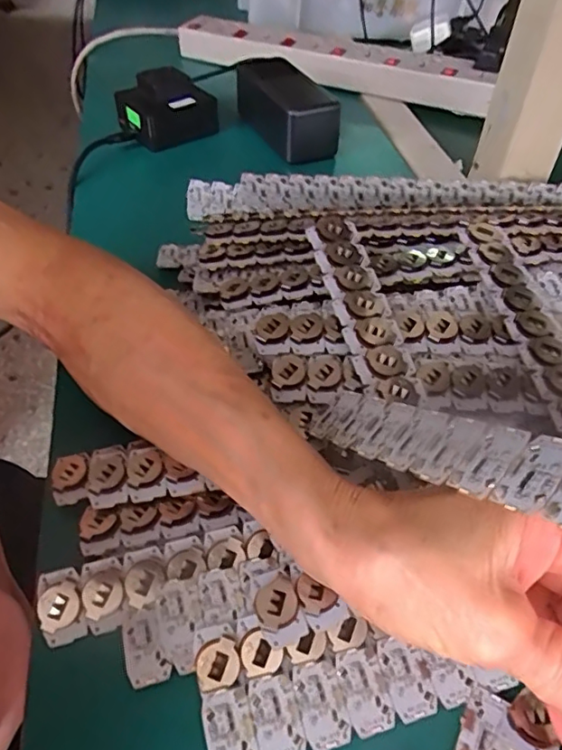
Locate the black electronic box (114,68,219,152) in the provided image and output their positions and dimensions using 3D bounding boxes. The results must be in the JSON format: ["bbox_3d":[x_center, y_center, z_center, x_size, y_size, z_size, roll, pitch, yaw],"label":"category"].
[{"bbox_3d":[-0.109,-0.255,0.543,0.082,0.049,0.071,-36,57,-28],"label":"black electronic box"}]

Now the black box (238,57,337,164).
[{"bbox_3d":[0.008,-0.252,0.542,0.057,0.055,0.122,-21,51,-18],"label":"black box"}]

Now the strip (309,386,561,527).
[{"bbox_3d":[0.062,0.026,0.208,0.031,0.004,0.161,-45,25,-17],"label":"strip"}]

